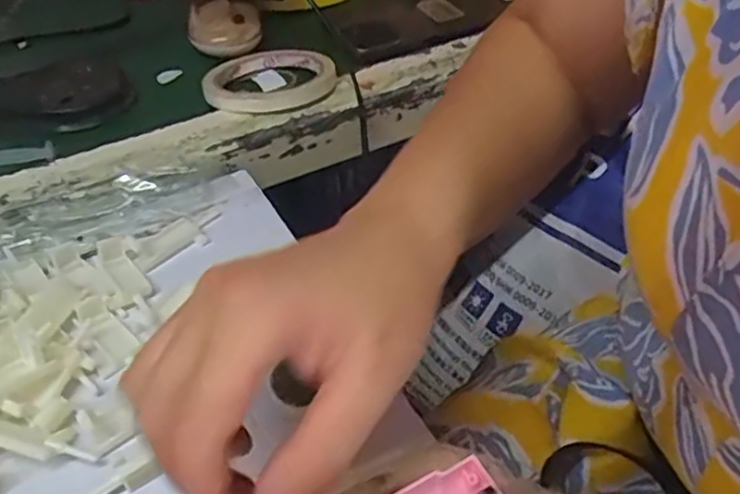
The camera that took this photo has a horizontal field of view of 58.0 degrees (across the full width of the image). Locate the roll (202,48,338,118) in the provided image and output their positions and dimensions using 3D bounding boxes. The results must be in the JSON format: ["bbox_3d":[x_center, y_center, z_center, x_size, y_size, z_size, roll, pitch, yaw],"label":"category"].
[{"bbox_3d":[-0.075,-0.130,0.505,0.095,0.014,0.097,2,45,-2],"label":"roll"}]

